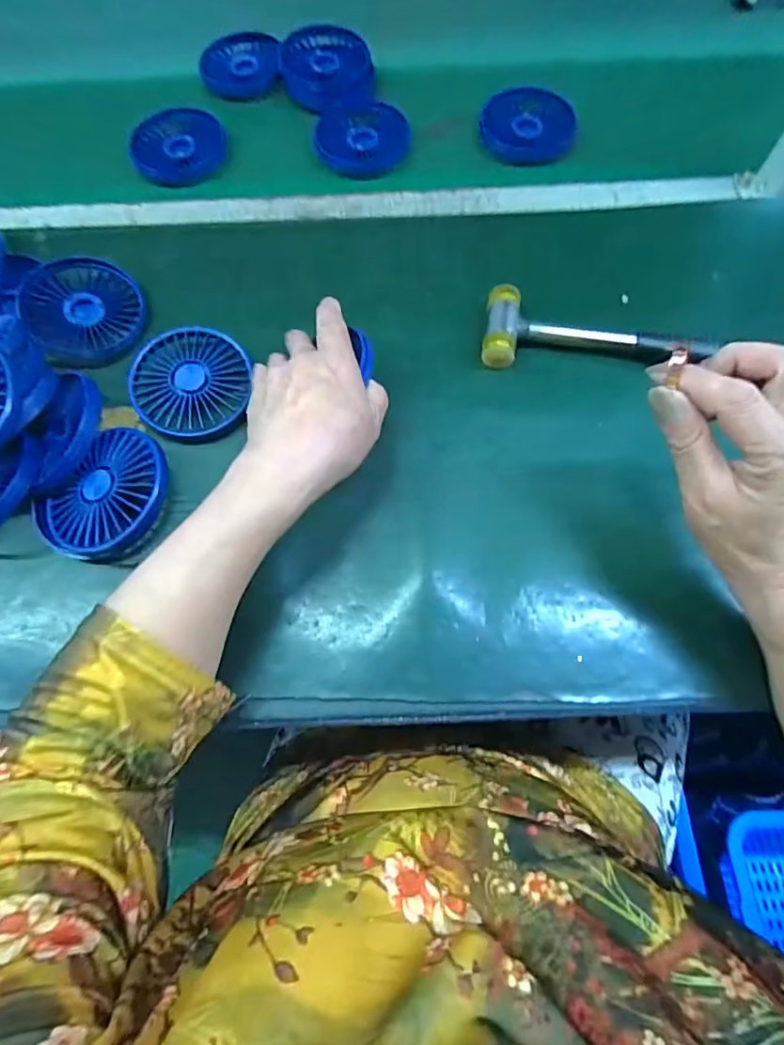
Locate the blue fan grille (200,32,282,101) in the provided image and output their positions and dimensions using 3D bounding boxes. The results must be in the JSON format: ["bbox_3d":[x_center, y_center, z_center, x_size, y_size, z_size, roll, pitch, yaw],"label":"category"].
[{"bbox_3d":[-0.152,-0.464,0.548,0.082,0.023,0.082,-2,69,2],"label":"blue fan grille"}]

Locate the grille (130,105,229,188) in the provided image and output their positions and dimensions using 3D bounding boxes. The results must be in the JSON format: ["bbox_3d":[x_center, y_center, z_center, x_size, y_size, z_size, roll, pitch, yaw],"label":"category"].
[{"bbox_3d":[-0.199,-0.354,0.508,0.087,0.022,0.087,-1,69,2],"label":"grille"}]

